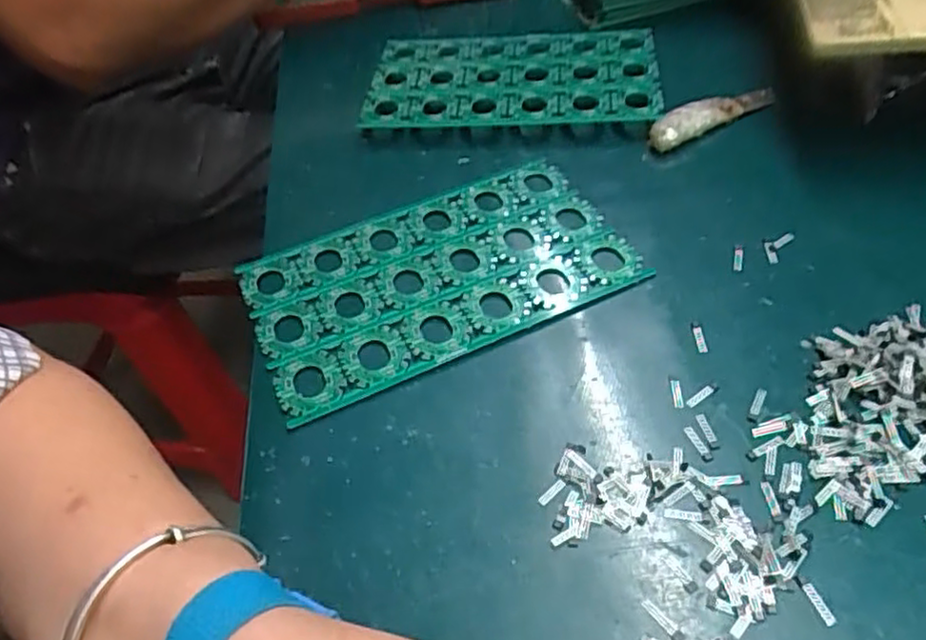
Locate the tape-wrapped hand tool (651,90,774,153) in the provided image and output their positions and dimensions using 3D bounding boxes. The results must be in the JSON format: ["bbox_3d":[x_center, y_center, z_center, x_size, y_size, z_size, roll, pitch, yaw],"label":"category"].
[{"bbox_3d":[0.166,-0.138,0.455,0.109,0.018,0.022,-30,51,-16],"label":"tape-wrapped hand tool"}]

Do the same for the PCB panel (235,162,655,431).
[{"bbox_3d":[-0.015,-0.027,0.385,0.205,0.008,0.122,-21,48,-14],"label":"PCB panel"}]

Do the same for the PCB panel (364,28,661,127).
[{"bbox_3d":[0.035,-0.178,0.502,0.201,0.013,0.133,-1,49,9],"label":"PCB panel"}]

